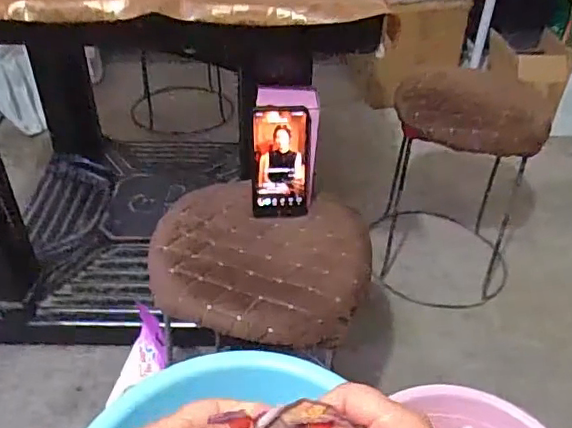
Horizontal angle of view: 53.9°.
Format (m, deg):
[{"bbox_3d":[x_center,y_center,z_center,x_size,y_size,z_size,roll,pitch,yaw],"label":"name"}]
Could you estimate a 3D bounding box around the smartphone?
[{"bbox_3d":[-0.006,-0.067,0.768,0.077,0.156,0.014,-1,30,-5],"label":"smartphone"}]

